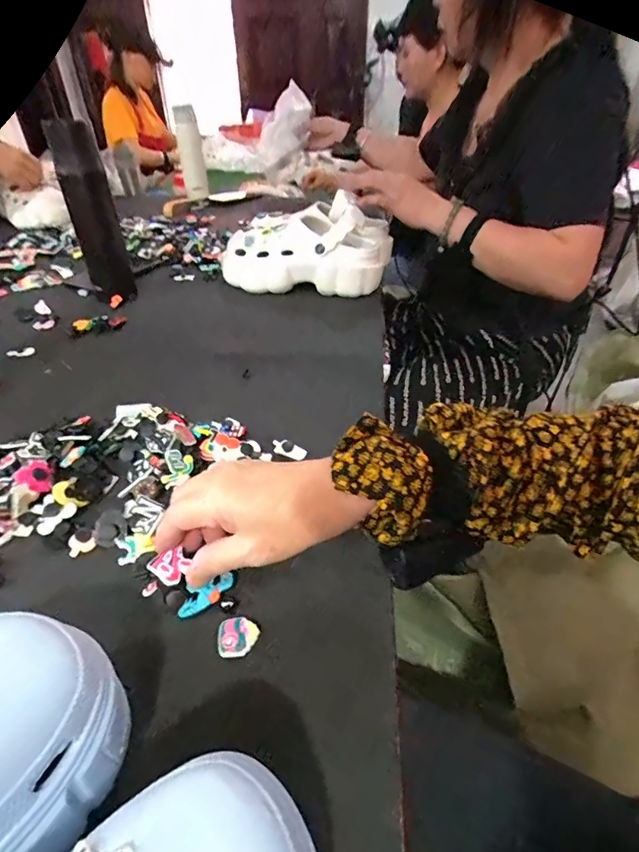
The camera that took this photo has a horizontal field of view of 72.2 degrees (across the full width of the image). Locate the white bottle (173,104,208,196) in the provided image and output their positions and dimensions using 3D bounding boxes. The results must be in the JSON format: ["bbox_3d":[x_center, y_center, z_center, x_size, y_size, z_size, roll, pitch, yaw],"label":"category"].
[{"bbox_3d":[-0.369,-0.774,1.257,0.068,0.221,0.063,-9,39,-12],"label":"white bottle"}]

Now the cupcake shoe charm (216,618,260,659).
[{"bbox_3d":[-0.050,0.128,0.270,0.025,0.004,0.024,0,38,0],"label":"cupcake shoe charm"}]

